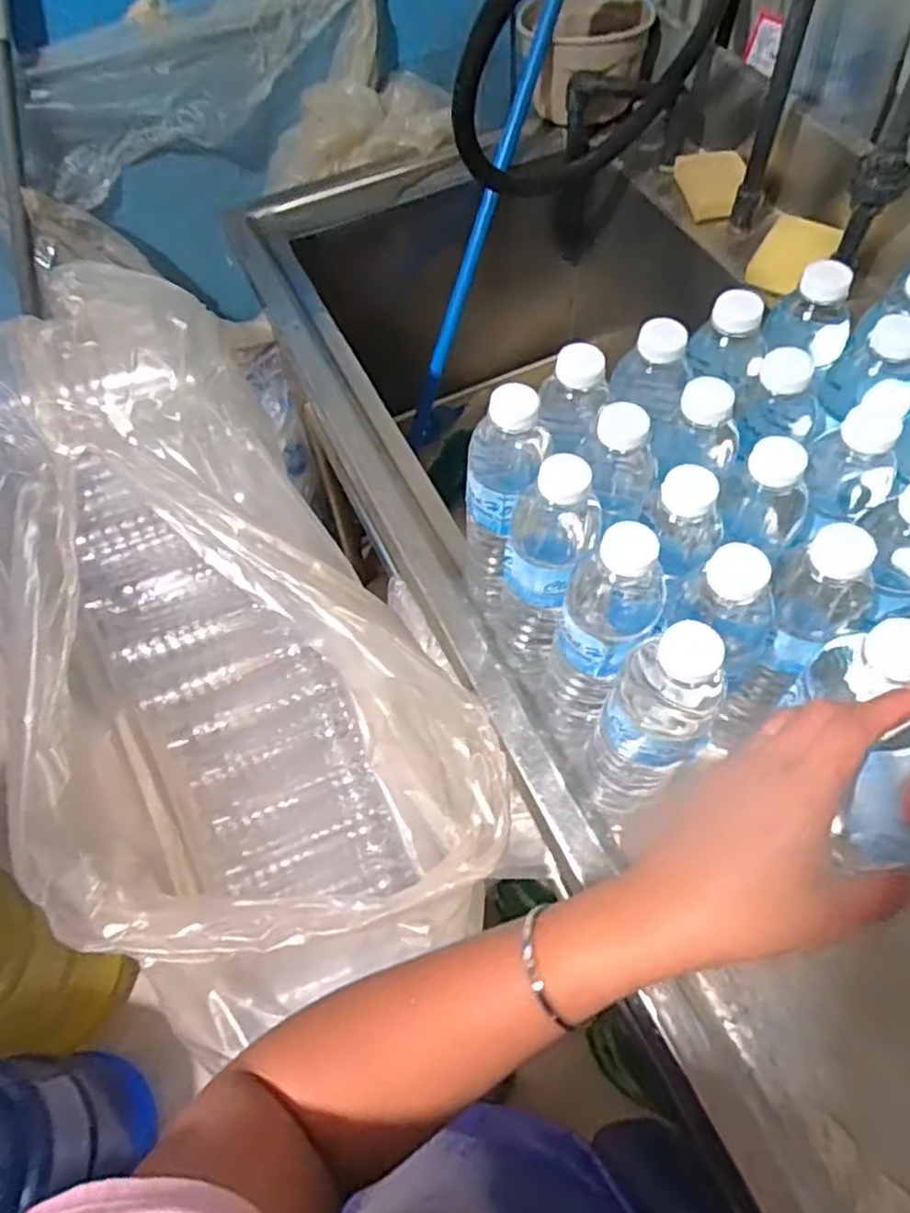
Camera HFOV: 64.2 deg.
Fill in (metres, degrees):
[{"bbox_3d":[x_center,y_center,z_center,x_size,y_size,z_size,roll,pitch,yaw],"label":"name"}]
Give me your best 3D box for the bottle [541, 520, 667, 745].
[{"bbox_3d":[0.091,0.024,0.477,0.052,0.201,0.056,-1,60,2],"label":"bottle"}]

